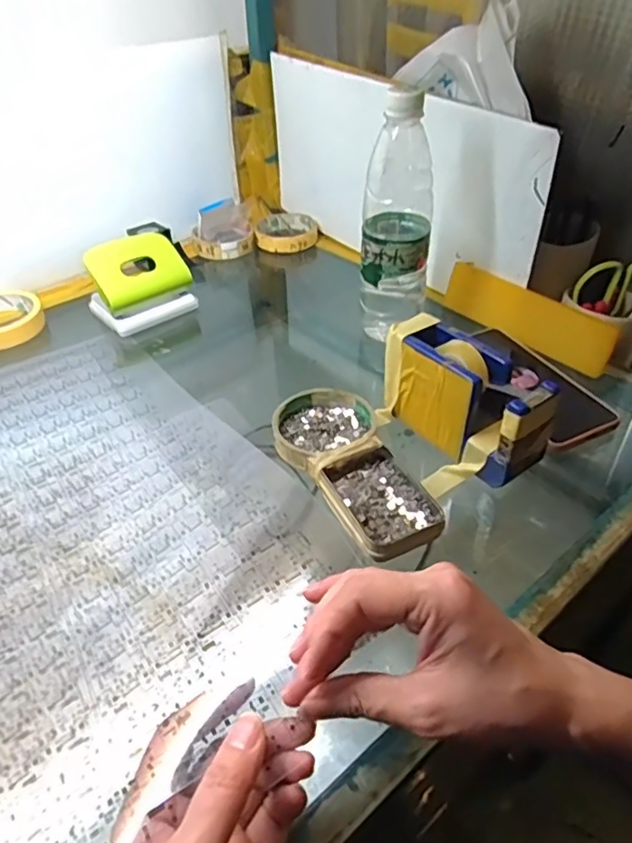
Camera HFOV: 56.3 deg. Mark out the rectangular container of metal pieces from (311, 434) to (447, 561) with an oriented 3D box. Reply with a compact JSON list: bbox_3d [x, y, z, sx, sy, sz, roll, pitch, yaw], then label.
[{"bbox_3d":[0.045,0.054,0.428,0.069,0.021,0.095,-19,42,-20],"label":"rectangular container of metal pieces"}]

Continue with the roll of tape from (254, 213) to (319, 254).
[{"bbox_3d":[-0.040,-0.265,0.829,0.086,0.022,0.103,1,39,4],"label":"roll of tape"}]

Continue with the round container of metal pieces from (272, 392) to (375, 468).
[{"bbox_3d":[0.007,0.005,0.490,0.080,0.018,0.083,-2,39,1],"label":"round container of metal pieces"}]

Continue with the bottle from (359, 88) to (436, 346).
[{"bbox_3d":[0.077,-0.192,0.557,0.063,0.213,0.066,3,39,6],"label":"bottle"}]

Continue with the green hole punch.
[{"bbox_3d":[-0.199,-0.159,0.664,0.103,0.080,0.067,-28,45,-28],"label":"green hole punch"}]

